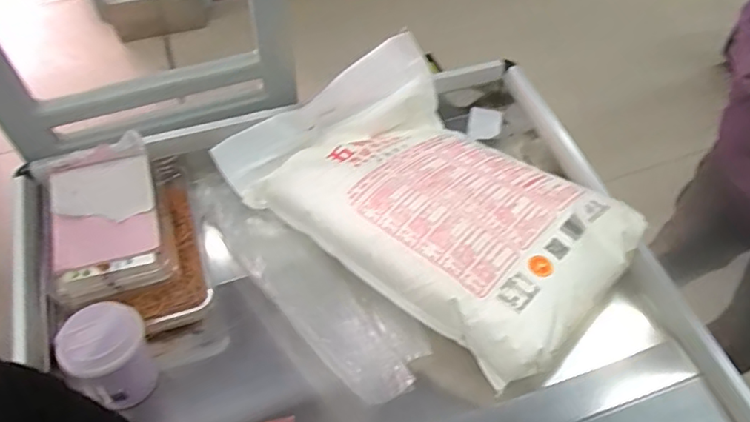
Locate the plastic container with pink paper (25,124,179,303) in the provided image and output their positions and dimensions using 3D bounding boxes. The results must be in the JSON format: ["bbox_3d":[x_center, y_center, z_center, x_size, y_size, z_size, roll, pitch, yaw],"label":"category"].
[{"bbox_3d":[-0.375,0.006,0.784,0.149,0.032,0.230,-19,59,-15],"label":"plastic container with pink paper"}]

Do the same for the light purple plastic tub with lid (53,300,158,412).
[{"bbox_3d":[-0.309,0.169,0.670,0.086,0.107,0.092,1,56,-2],"label":"light purple plastic tub with lid"}]

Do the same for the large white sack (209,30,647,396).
[{"bbox_3d":[0.073,-0.021,0.825,0.356,0.119,0.543,-36,64,-24],"label":"large white sack"}]

